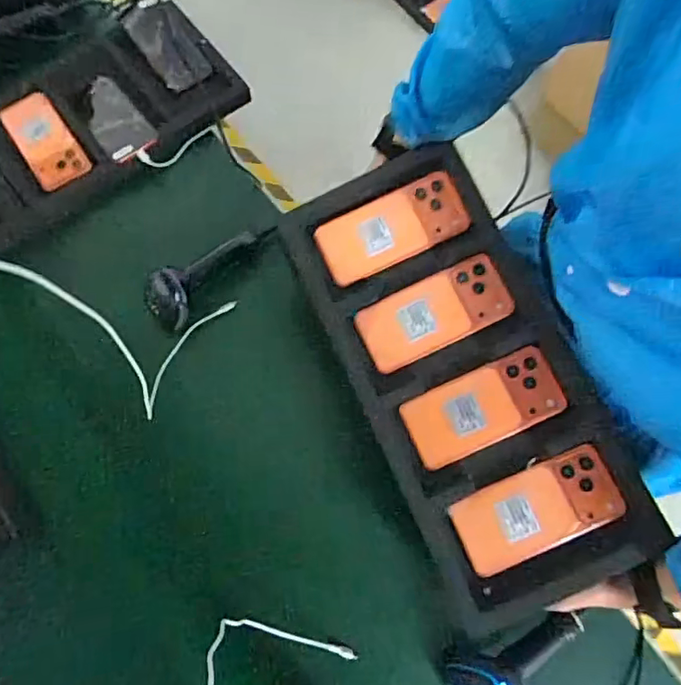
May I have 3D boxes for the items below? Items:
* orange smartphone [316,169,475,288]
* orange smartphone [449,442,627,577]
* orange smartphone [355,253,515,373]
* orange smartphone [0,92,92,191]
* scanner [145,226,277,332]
[{"bbox_3d":[0.058,-0.128,0.608,0.167,0.007,0.072,-24,85,7],"label":"orange smartphone"},{"bbox_3d":[0.197,0.167,0.540,0.161,0.009,0.075,-25,69,1],"label":"orange smartphone"},{"bbox_3d":[0.102,-0.032,0.589,0.163,0.005,0.076,-26,82,3],"label":"orange smartphone"},{"bbox_3d":[-0.447,-0.305,0.807,0.078,0.008,0.158,-34,82,-9],"label":"orange smartphone"},{"bbox_3d":[-0.181,-0.102,0.739,0.056,0.072,0.198,42,72,15],"label":"scanner"}]

